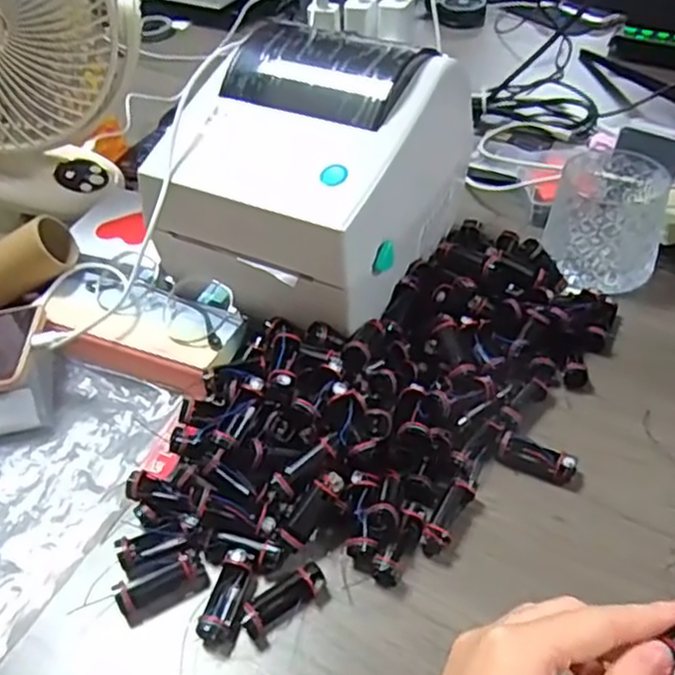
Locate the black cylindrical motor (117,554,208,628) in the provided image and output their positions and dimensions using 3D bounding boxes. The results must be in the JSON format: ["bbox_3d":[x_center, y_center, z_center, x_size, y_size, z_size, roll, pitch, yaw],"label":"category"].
[{"bbox_3d":[-0.098,0.140,0.397,0.046,0.019,0.017,-23,48,-19],"label":"black cylindrical motor"}]

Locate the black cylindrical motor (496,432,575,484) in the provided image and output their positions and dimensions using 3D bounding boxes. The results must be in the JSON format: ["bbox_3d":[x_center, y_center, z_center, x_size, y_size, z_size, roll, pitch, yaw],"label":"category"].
[{"bbox_3d":[0.123,0.074,0.442,0.046,0.017,0.015,19,49,21],"label":"black cylindrical motor"}]

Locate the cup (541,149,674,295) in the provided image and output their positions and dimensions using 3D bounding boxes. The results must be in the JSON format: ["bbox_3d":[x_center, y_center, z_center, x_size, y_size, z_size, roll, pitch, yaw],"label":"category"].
[{"bbox_3d":[0.212,-0.090,0.563,0.084,0.076,0.098,18,48,20],"label":"cup"}]

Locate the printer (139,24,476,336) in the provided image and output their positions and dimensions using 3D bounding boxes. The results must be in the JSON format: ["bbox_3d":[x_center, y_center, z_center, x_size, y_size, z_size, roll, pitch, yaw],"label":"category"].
[{"bbox_3d":[-0.017,-0.126,0.524,0.170,0.140,0.197,18,48,20],"label":"printer"}]

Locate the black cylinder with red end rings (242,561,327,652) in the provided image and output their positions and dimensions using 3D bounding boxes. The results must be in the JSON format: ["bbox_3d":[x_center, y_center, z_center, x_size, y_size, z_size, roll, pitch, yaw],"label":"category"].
[{"bbox_3d":[-0.029,0.141,0.386,0.049,0.015,0.018,-34,52,-28],"label":"black cylinder with red end rings"}]

